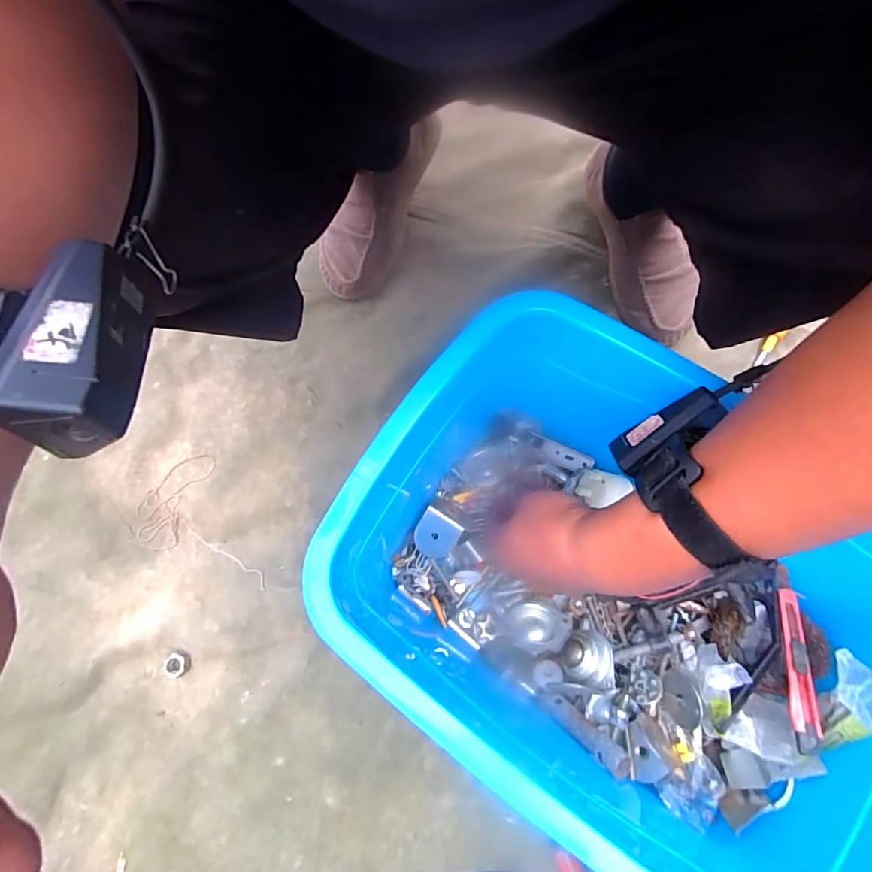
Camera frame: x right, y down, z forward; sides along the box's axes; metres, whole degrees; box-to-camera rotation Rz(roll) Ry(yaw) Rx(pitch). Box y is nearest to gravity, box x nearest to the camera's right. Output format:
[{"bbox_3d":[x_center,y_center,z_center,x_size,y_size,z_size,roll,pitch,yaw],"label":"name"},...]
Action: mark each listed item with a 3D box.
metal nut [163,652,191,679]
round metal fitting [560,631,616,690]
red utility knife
[{"bbox_3d":[-0.253,0.224,0.458,0.023,0.008,0.023,0,74,1],"label":"metal nut"},{"bbox_3d":[0.133,0.197,0.420,0.037,0.043,0.042,4,72,2],"label":"round metal fitting"},{"bbox_3d":[0.275,0.173,0.356,0.015,0.010,0.122,21,51,7],"label":"red utility knife"}]

